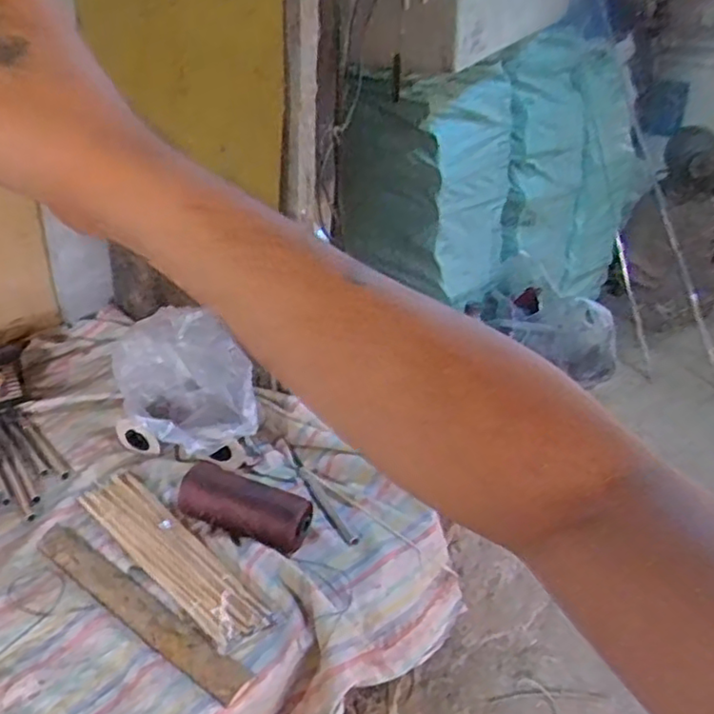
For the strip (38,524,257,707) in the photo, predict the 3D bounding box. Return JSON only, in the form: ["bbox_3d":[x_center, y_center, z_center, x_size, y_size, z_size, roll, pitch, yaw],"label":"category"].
[{"bbox_3d":[-0.233,0.260,0.683,0.310,0.011,0.041,23,36,28],"label":"strip"}]

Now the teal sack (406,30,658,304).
[{"bbox_3d":[0.386,-0.367,1.386,0.675,0.510,0.207,-22,35,-39],"label":"teal sack"}]

